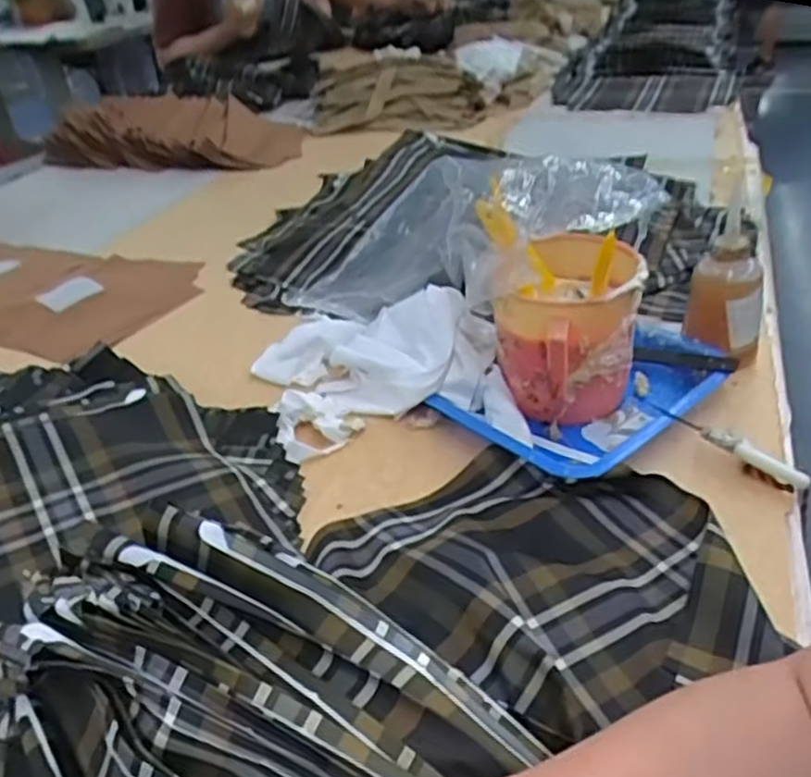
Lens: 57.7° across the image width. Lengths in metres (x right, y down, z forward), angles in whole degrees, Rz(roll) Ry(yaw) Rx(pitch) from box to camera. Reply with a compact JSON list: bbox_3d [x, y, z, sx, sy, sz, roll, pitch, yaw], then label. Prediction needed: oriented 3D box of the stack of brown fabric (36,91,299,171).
[{"bbox_3d":[-0.401,-0.451,1.286,0.438,0.099,0.172,5,32,14],"label":"stack of brown fabric"}]

